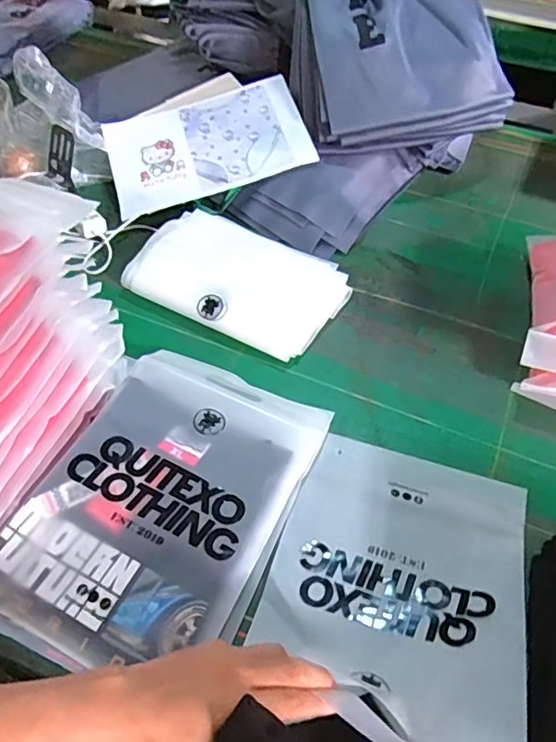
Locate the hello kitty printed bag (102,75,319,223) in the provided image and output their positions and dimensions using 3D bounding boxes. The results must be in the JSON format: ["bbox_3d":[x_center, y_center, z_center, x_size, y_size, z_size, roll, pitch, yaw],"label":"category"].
[{"bbox_3d":[-0.120,-0.379,0.927,0.323,0.013,0.215,-18,66,3],"label":"hello kitty printed bag"}]

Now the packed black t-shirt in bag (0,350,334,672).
[{"bbox_3d":[-0.116,0.128,0.590,0.241,0.051,0.345,21,55,14],"label":"packed black t-shirt in bag"}]

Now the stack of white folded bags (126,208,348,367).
[{"bbox_3d":[-0.061,-0.126,0.785,0.284,0.055,0.186,27,57,17],"label":"stack of white folded bags"}]

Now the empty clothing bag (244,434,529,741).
[{"bbox_3d":[0.117,0.194,0.525,0.237,0.125,0.331,19,55,12],"label":"empty clothing bag"}]

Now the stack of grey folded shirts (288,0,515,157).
[{"bbox_3d":[0.197,-0.518,0.895,0.339,0.115,0.292,-15,92,-9],"label":"stack of grey folded shirts"}]

